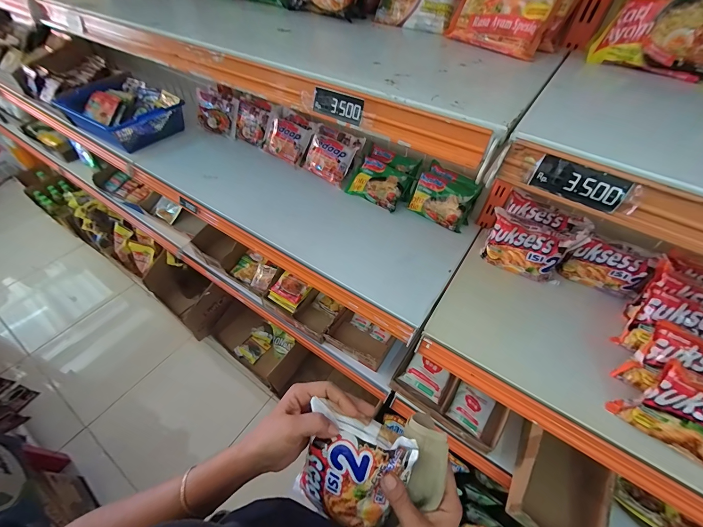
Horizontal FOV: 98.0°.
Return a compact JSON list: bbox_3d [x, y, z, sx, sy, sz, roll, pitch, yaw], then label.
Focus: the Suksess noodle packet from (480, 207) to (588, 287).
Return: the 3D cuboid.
[{"bbox_3d":[0.344,-0.028,0.599,0.151,0.102,0.059,27,54,19],"label":"Suksess noodle packet"}]

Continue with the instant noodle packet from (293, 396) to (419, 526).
[{"bbox_3d":[-0.001,0.226,0.322,0.112,0.129,0.030,15,12,11],"label":"instant noodle packet"}]

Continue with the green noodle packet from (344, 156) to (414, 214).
[{"bbox_3d":[0.062,-0.199,0.758,0.143,0.029,0.099,30,100,19],"label":"green noodle packet"}]

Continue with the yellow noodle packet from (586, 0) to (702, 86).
[{"bbox_3d":[0.383,-0.290,0.353,0.136,0.116,0.026,29,26,21],"label":"yellow noodle packet"}]

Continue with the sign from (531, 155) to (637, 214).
[{"bbox_3d":[0.181,-0.064,0.245,0.063,0.026,0.004,30,35,21],"label":"sign"}]

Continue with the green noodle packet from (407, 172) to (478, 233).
[{"bbox_3d":[0.207,-0.144,0.705,0.128,0.095,0.028,32,27,22],"label":"green noodle packet"}]

